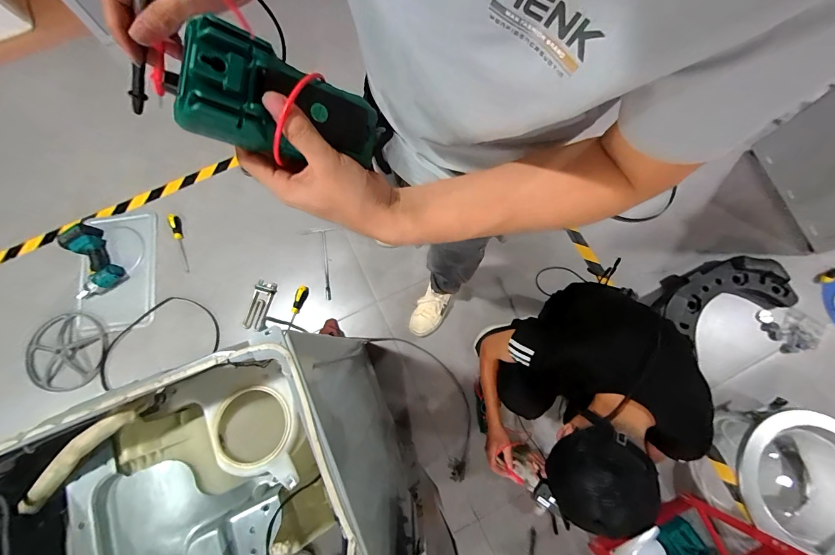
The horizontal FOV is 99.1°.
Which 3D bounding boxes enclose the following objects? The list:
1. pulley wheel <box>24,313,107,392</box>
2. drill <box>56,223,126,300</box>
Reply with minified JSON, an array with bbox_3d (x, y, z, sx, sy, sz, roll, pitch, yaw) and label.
[{"bbox_3d":[-1.294,0.279,1.317,0.266,0.048,0.282,0,75,0],"label":"pulley wheel"},{"bbox_3d":[-1.199,-0.066,1.296,0.167,0.066,0.251,-24,78,-5],"label":"drill"}]

